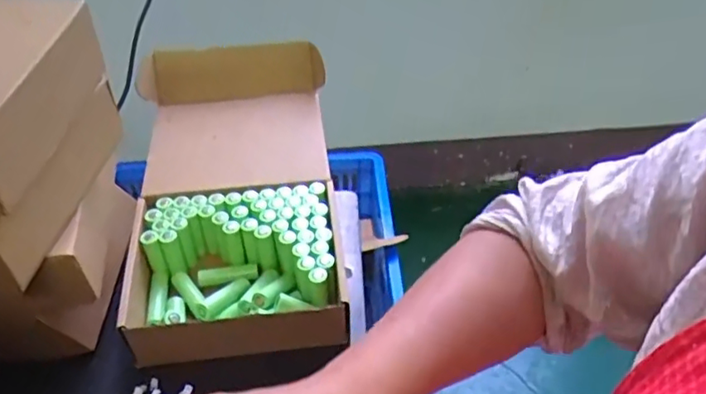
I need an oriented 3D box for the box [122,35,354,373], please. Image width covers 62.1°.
[{"bbox_3d":[-0.105,-0.016,0.515,0.168,0.098,0.303,-6,43,-5],"label":"box"}]

